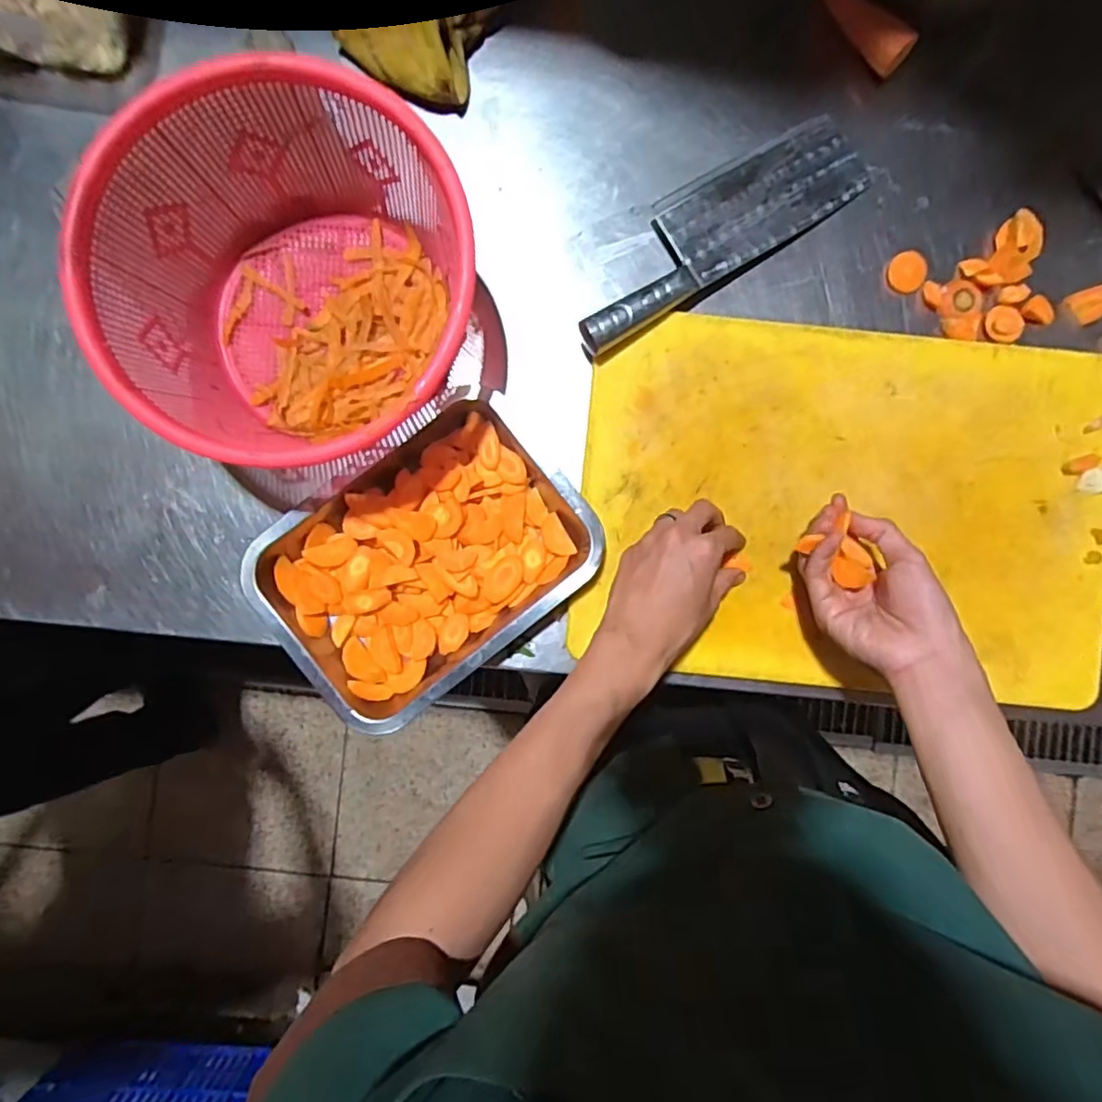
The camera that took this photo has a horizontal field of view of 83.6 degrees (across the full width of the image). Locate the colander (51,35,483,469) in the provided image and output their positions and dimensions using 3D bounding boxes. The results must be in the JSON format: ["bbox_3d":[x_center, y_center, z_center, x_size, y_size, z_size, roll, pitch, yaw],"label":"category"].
[{"bbox_3d":[-0.178,-0.190,0.452,0.243,0.144,0.228,-6,89,0],"label":"colander"}]

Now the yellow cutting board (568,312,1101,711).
[{"bbox_3d":[0.251,-0.035,0.515,0.443,0.011,0.293,5,89,0],"label":"yellow cutting board"}]

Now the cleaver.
[{"bbox_3d":[0.137,-0.266,0.507,0.281,0.034,0.072,-33,90,0],"label":"cleaver"}]

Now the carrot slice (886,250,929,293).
[{"bbox_3d":[0.303,-0.238,0.522,0.032,0.008,0.034,5,89,0],"label":"carrot slice"}]

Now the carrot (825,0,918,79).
[{"bbox_3d":[0.260,-0.439,0.505,0.027,0.022,0.097,-34,90,0],"label":"carrot"}]

